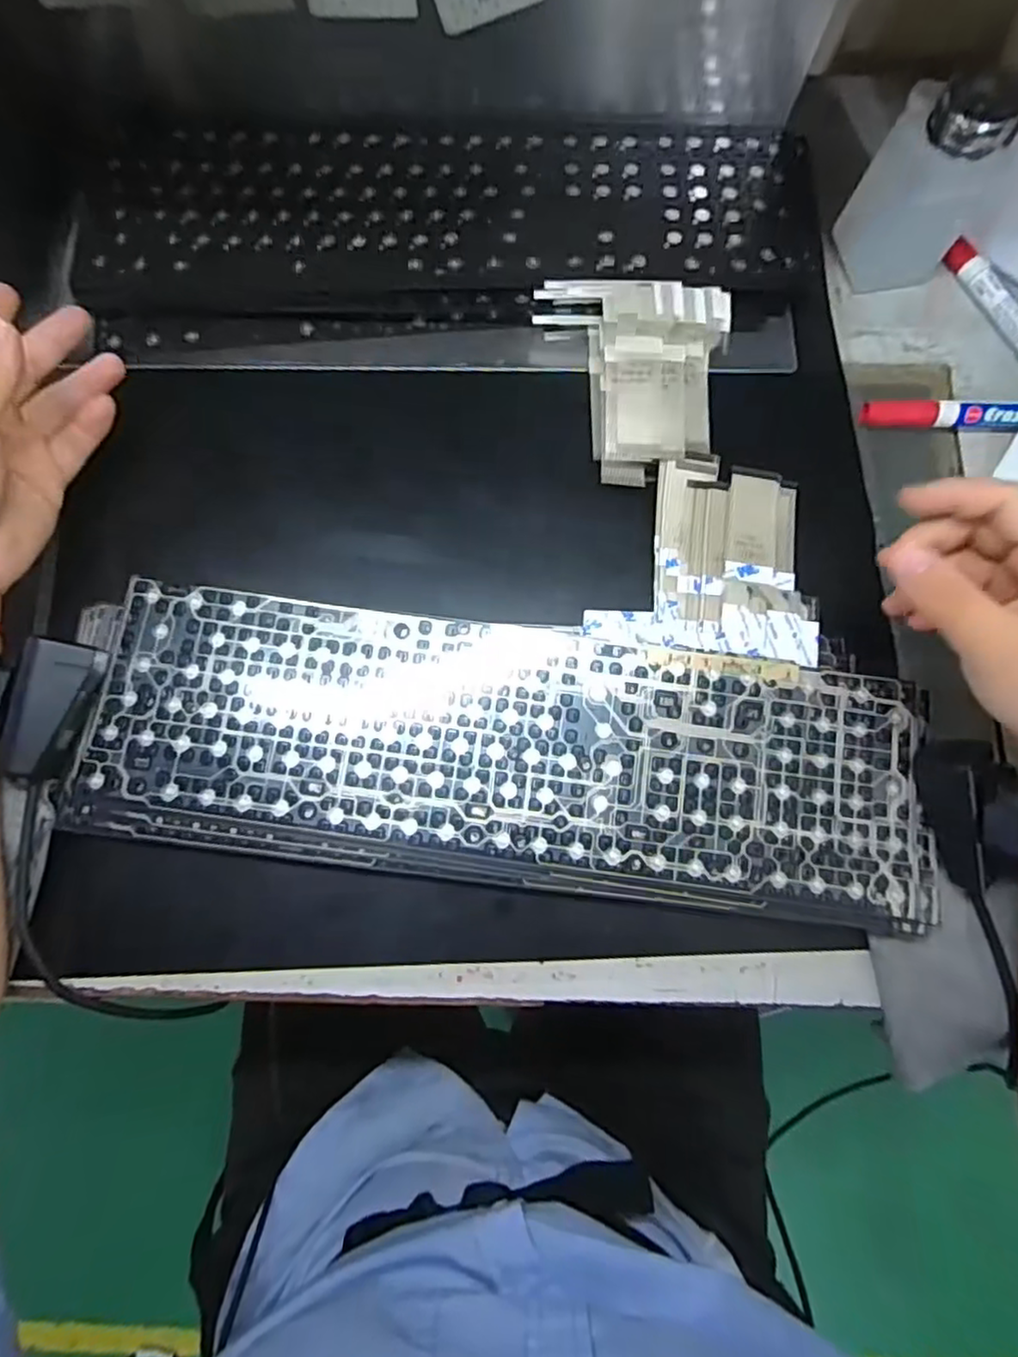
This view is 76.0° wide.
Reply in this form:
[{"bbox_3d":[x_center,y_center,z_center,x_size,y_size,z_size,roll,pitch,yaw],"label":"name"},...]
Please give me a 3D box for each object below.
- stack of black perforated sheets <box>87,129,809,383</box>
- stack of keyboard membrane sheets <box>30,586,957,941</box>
[{"bbox_3d":[-0.038,-0.275,0.413,0.446,0.034,0.184,-3,78,0],"label":"stack of black perforated sheets"},{"bbox_3d":[-0.003,0.038,0.342,0.430,0.008,0.130,7,78,2],"label":"stack of keyboard membrane sheets"}]

